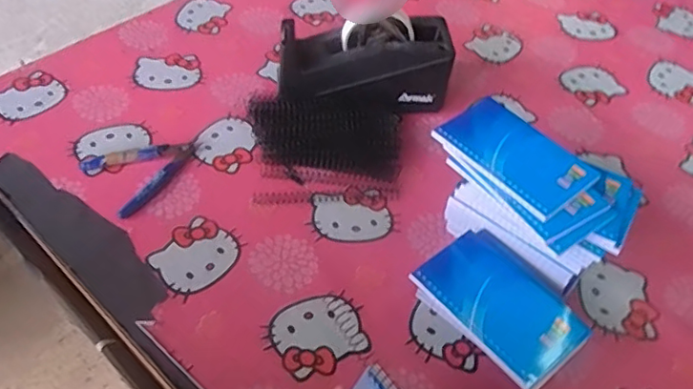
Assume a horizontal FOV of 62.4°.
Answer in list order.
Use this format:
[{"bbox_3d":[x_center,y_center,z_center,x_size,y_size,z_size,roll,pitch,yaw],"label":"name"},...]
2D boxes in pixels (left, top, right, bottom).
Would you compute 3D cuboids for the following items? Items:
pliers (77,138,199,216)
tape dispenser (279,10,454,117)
[{"bbox_3d":[-0.206,-0.030,0.605,0.114,0.011,0.089,-32,61,-27],"label":"pliers"},{"bbox_3d":[0.020,-0.148,0.665,0.199,0.097,0.086,-4,52,-9],"label":"tape dispenser"}]

